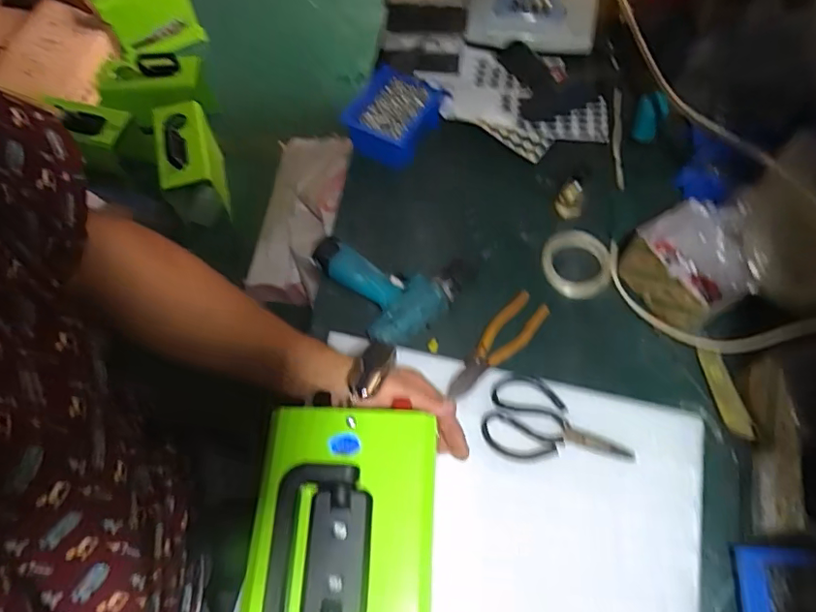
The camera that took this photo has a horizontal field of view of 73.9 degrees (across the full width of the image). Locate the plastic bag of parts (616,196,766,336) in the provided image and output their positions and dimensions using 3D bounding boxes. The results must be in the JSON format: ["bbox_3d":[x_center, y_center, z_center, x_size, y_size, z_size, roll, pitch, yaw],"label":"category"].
[{"bbox_3d":[0.380,-0.057,0.723,0.109,0.151,0.142,-28,67,-12],"label":"plastic bag of parts"}]

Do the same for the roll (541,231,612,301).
[{"bbox_3d":[0.247,-0.063,0.792,0.098,0.032,0.105,0,64,1],"label":"roll"}]

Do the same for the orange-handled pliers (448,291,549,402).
[{"bbox_3d":[0.122,0.054,0.746,0.055,0.011,0.188,39,71,18],"label":"orange-handled pliers"}]

